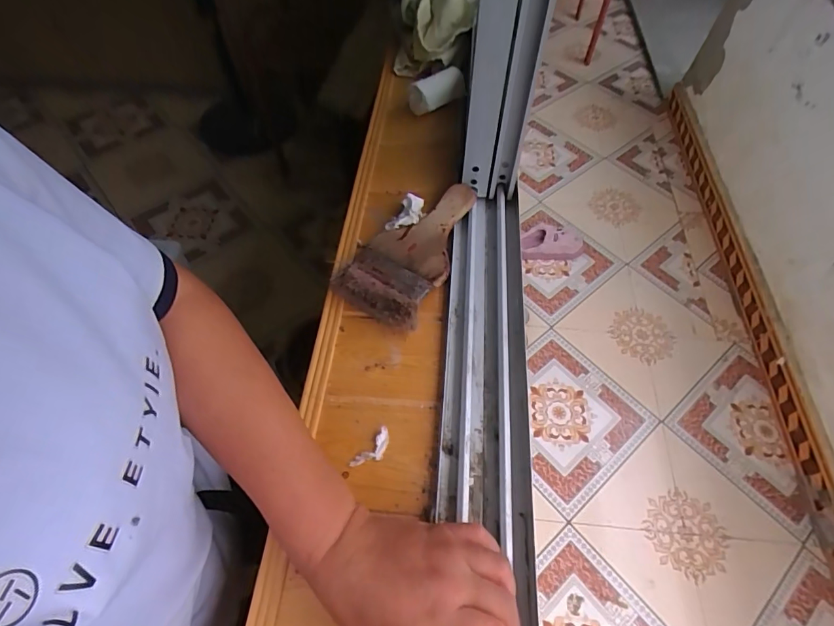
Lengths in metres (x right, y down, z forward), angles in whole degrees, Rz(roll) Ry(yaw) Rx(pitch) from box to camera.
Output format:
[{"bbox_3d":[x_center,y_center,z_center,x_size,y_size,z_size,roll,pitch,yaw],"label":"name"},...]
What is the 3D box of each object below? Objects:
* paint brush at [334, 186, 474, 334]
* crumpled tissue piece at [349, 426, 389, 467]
[{"bbox_3d":[0.004,-0.074,0.488,0.108,0.035,0.197,30,63,19],"label":"paint brush"},{"bbox_3d":[-0.036,0.115,0.374,0.017,0.006,0.041,35,65,21],"label":"crumpled tissue piece"}]

